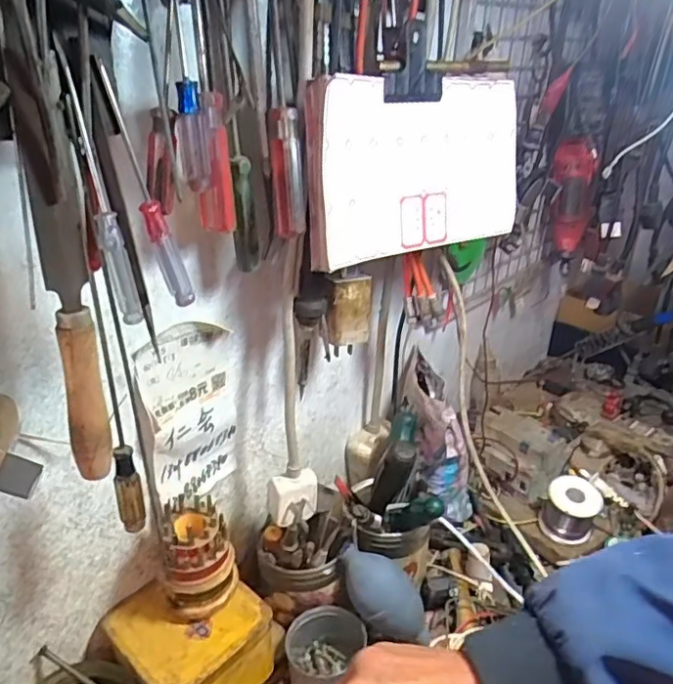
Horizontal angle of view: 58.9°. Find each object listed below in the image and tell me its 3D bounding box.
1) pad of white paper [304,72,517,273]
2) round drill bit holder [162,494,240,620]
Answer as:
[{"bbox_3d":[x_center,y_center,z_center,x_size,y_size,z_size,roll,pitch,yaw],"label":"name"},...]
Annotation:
[{"bbox_3d":[0.067,-0.129,0.436,0.212,0.116,0.018,-19,23,-37],"label":"pad of white paper"},{"bbox_3d":[-0.103,0.165,0.458,0.049,0.080,0.057,-2,28,-8],"label":"round drill bit holder"}]

